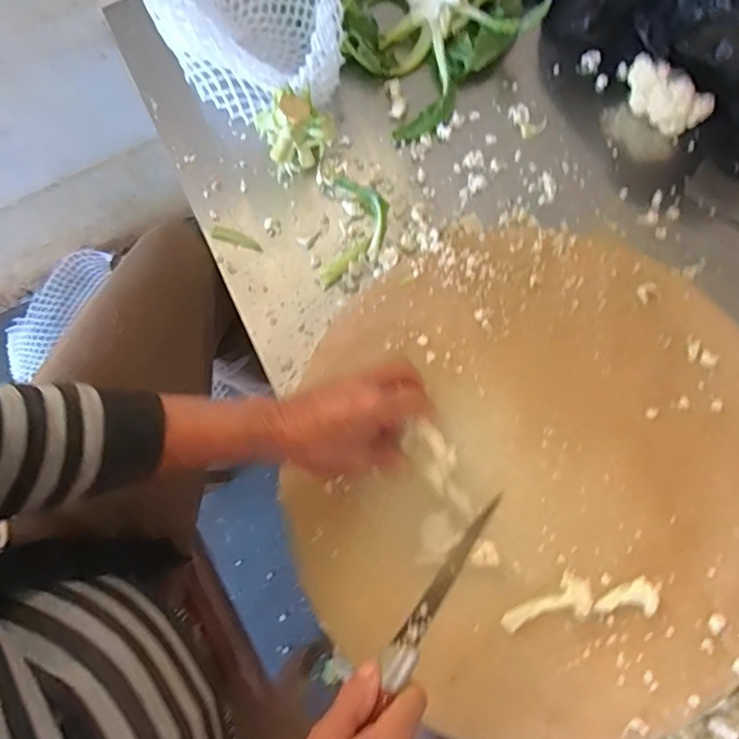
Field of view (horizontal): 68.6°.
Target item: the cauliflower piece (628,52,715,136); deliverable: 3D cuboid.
[{"bbox_3d":[0.281,-0.259,0.517,0.083,0.048,0.031,39,82,9],"label":"cauliflower piece"}]

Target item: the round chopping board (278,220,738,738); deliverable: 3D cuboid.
[{"bbox_3d":[0.139,0.079,0.446,0.395,0.017,0.396,0,78,2],"label":"round chopping board"}]

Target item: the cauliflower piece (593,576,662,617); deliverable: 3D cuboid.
[{"bbox_3d":[0.203,0.176,0.422,0.049,0.013,0.028,4,78,2],"label":"cauliflower piece"}]

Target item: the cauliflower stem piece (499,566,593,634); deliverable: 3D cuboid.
[{"bbox_3d":[0.142,0.189,0.424,0.073,0.011,0.031,-32,79,-5],"label":"cauliflower stem piece"}]

